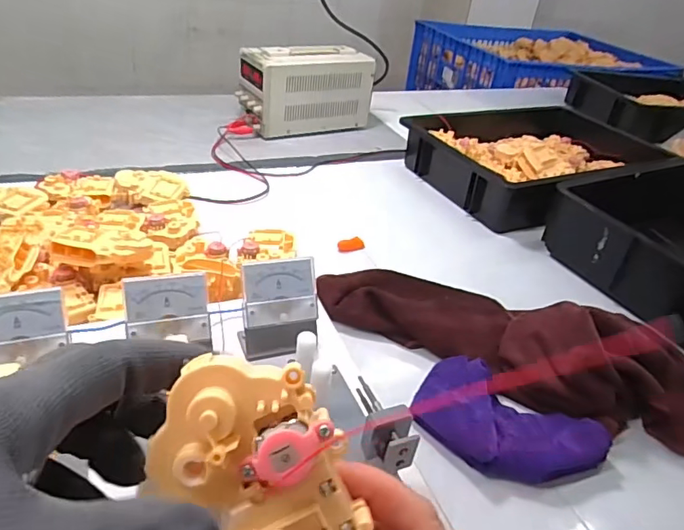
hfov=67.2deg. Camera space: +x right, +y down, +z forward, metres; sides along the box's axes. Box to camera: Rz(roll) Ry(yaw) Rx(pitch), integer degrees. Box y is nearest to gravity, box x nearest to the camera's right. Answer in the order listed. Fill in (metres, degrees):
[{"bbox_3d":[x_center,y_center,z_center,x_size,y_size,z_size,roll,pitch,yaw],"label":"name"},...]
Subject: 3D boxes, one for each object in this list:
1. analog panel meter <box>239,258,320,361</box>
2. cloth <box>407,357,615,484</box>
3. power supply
[{"bbox_3d":[-0.054,0.035,0.443,0.067,0.069,0.047,-6,37,-18],"label":"analog panel meter"},{"bbox_3d":[0.152,0.154,0.481,0.169,0.037,0.103,25,39,23],"label":"cloth"},{"bbox_3d":[-0.074,-0.364,1.069,0.265,0.152,0.105,-16,42,-29],"label":"power supply"}]

